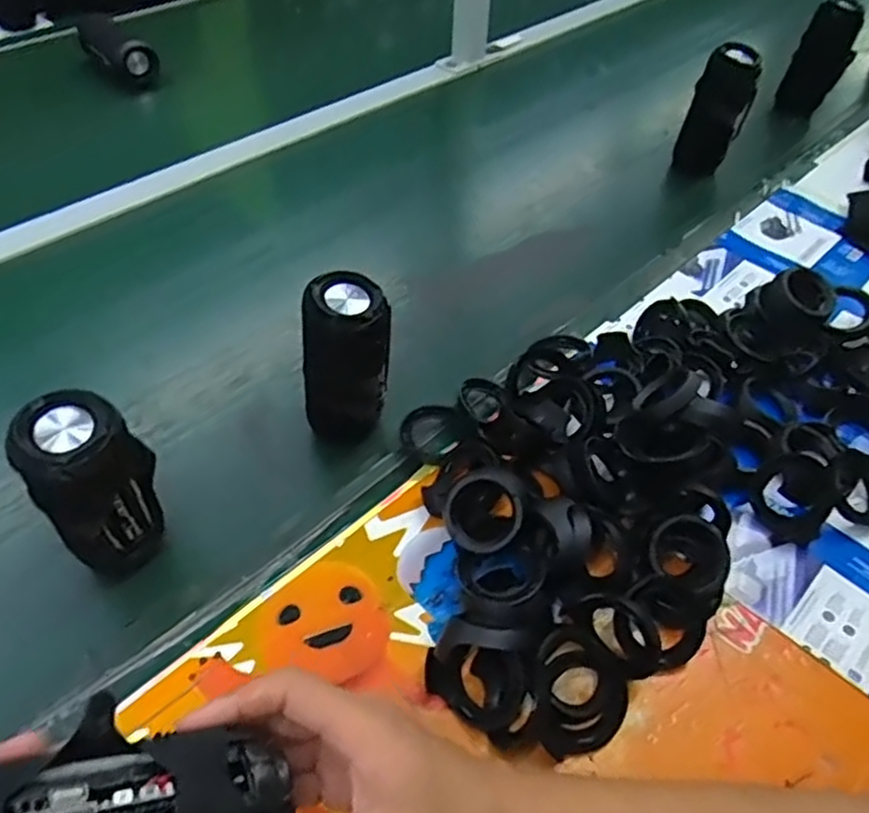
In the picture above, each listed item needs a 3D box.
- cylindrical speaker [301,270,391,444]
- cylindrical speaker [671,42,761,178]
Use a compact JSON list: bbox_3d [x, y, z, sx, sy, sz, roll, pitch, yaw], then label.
[{"bbox_3d":[-0.069,-0.031,0.563,0.074,0.136,0.069,-5,49,-8],"label":"cylindrical speaker"},{"bbox_3d":[0.357,-0.366,0.886,0.075,0.145,0.059,20,50,14],"label":"cylindrical speaker"}]

